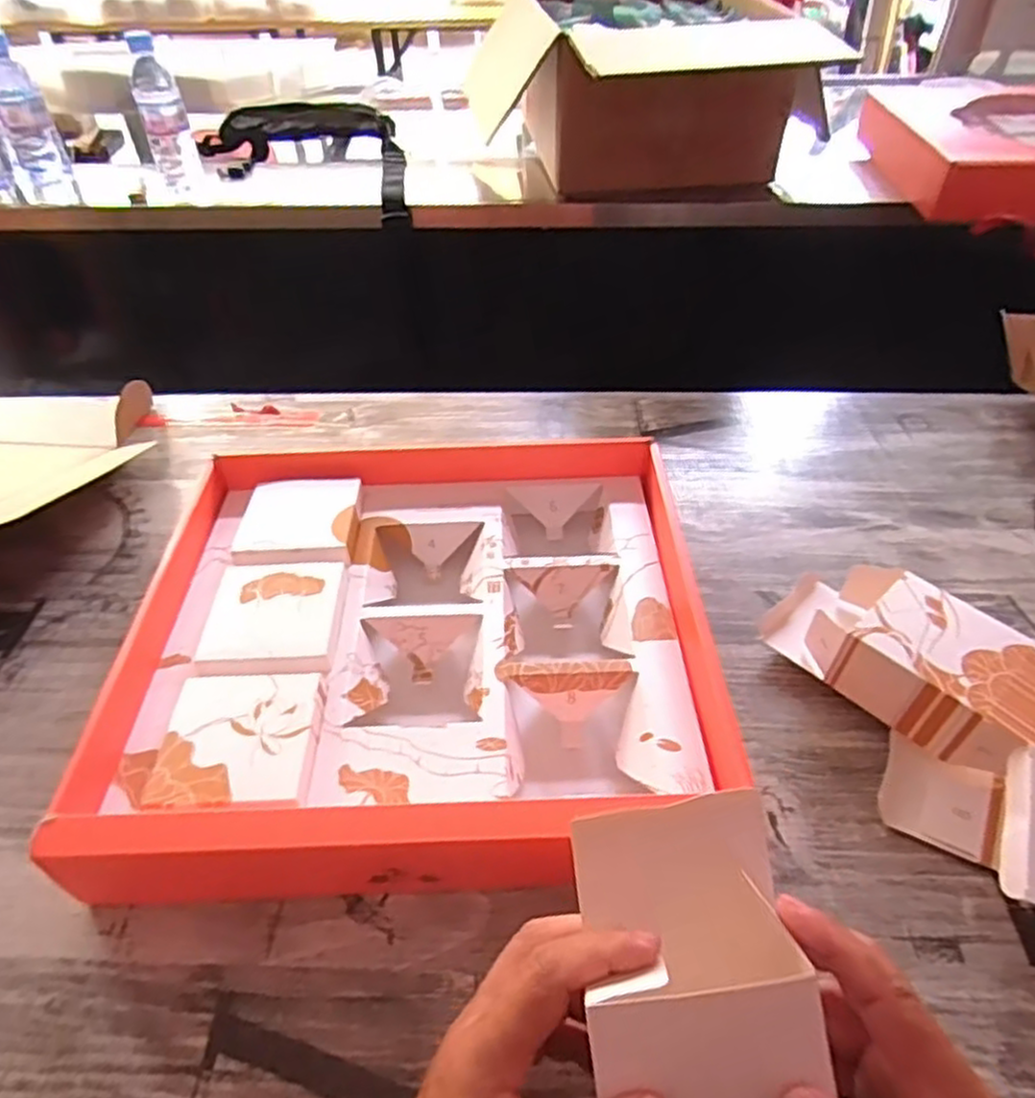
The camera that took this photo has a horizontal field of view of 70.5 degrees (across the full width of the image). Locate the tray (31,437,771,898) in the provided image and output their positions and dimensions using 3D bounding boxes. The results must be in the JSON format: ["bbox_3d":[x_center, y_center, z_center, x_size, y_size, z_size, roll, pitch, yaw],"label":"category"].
[{"bbox_3d":[-0.063,0.056,0.509,0.364,0.065,0.348,-3,44,0],"label":"tray"}]

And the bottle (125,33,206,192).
[{"bbox_3d":[-0.473,-0.579,0.972,0.056,0.158,0.060,-29,51,-25],"label":"bottle"}]

